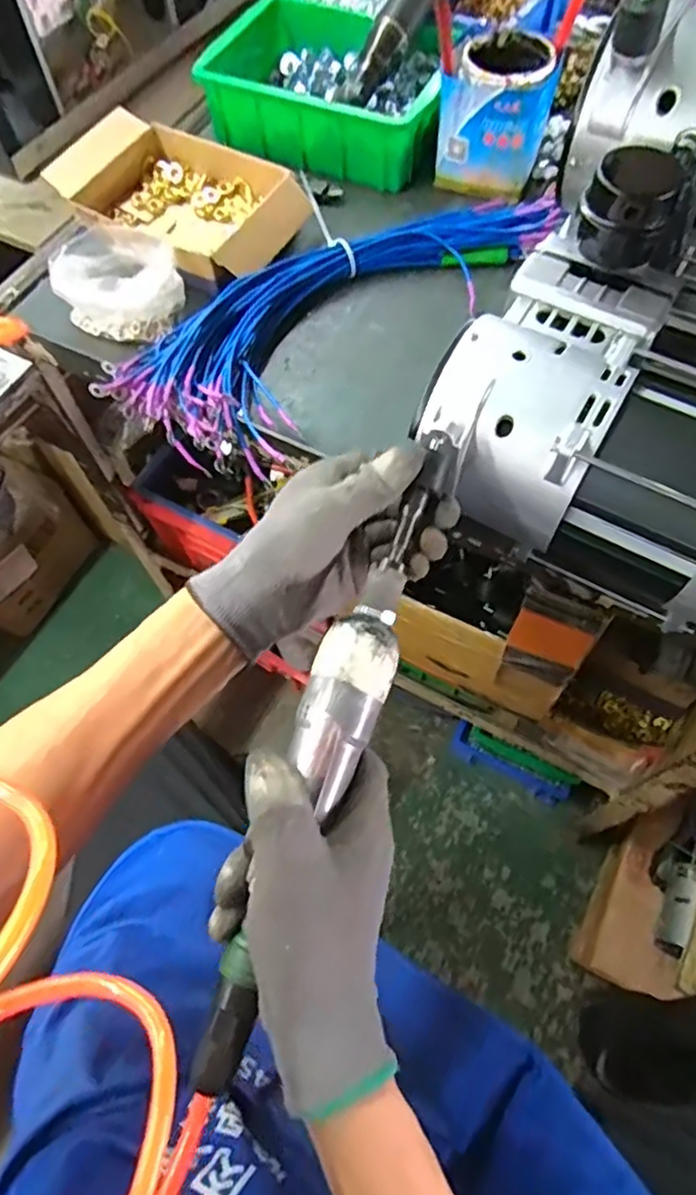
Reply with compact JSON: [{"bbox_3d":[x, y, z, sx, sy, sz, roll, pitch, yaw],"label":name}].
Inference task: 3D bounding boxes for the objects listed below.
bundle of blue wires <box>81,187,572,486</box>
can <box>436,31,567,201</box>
[{"bbox_3d":[-0.015,-0.251,0.583,0.409,0.067,0.156,-38,64,-18],"label":"bundle of blue wires"},{"bbox_3d":[0.145,-0.472,0.636,0.101,0.109,0.093,12,60,10],"label":"can"}]

